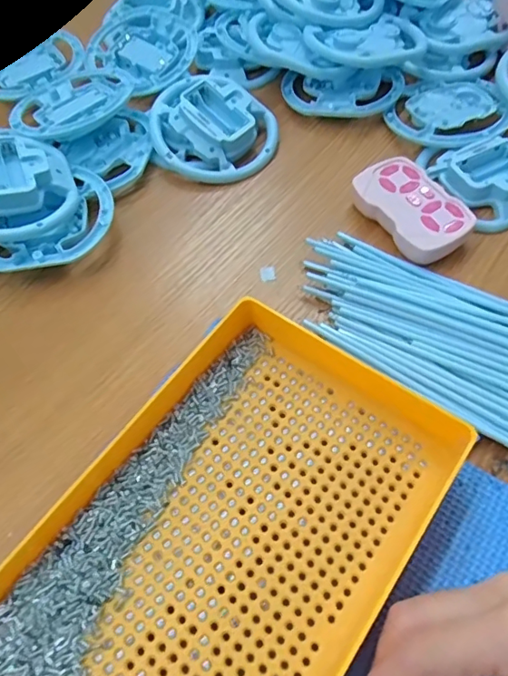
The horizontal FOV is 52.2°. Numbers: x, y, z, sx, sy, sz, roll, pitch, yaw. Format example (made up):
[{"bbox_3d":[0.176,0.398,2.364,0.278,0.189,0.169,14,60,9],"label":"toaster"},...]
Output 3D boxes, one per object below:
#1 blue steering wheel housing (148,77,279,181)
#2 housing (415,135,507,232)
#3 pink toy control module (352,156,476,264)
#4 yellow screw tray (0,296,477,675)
[{"bbox_3d":[-0.035,-0.175,0.423,0.102,0.028,0.091,34,68,17],"label":"blue steering wheel housing"},{"bbox_3d":[0.185,-0.128,0.398,0.080,0.019,0.091,-21,61,-10],"label":"housing"},{"bbox_3d":[0.114,-0.093,0.378,0.055,0.022,0.087,-32,64,-16],"label":"pink toy control module"},{"bbox_3d":[-0.011,0.098,0.255,0.161,0.033,0.265,33,66,19],"label":"yellow screw tray"}]

